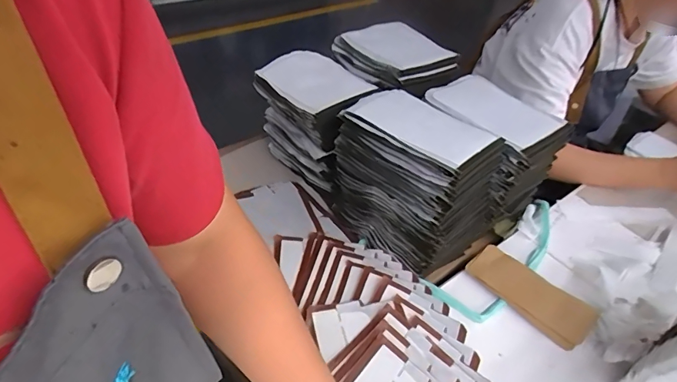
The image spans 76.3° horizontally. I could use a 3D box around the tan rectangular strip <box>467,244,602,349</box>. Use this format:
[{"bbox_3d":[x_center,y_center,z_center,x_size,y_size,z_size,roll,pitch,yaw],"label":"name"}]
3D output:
[{"bbox_3d":[0.264,0.140,0.599,0.075,0.014,0.166,-29,54,-32],"label":"tan rectangular strip"}]

